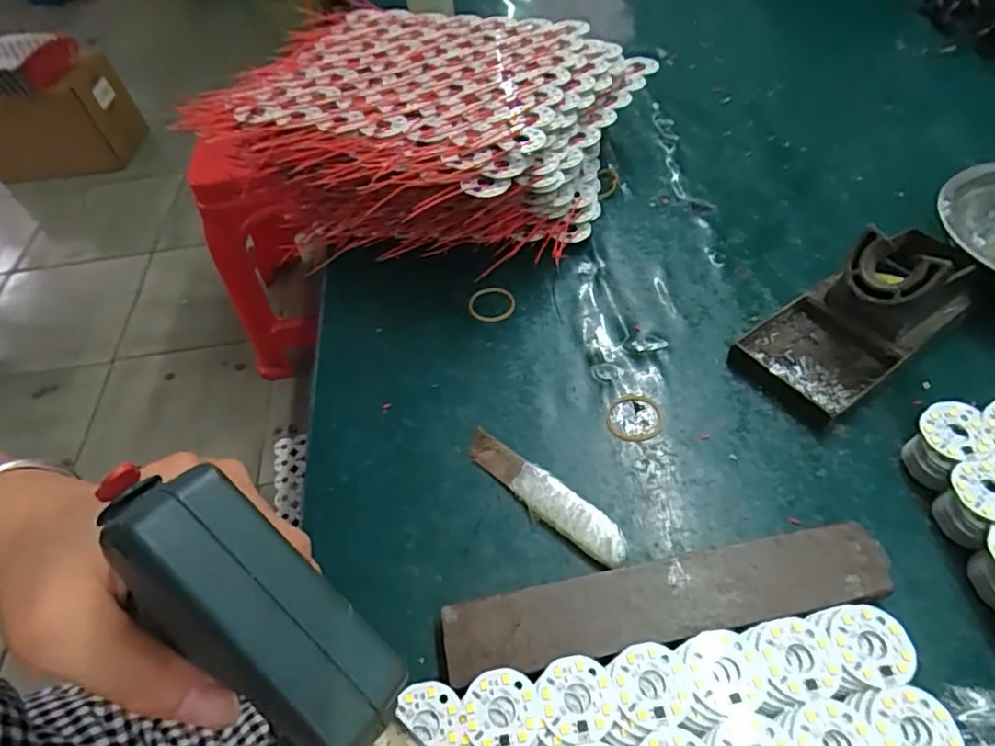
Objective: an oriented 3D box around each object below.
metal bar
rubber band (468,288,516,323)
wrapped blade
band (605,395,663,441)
[{"bbox_3d":[0.076,0.105,0.262,0.199,0.018,0.035,-11,53,-3],"label":"metal bar"},{"bbox_3d":[-0.004,-0.047,0.392,0.032,0.004,0.029,-2,53,5],"label":"rubber band"},{"bbox_3d":[0.024,0.063,0.304,0.103,0.010,0.020,35,64,28],"label":"wrapped blade"},{"bbox_3d":[0.079,0.025,0.333,0.032,0.004,0.031,-3,53,4],"label":"band"}]

